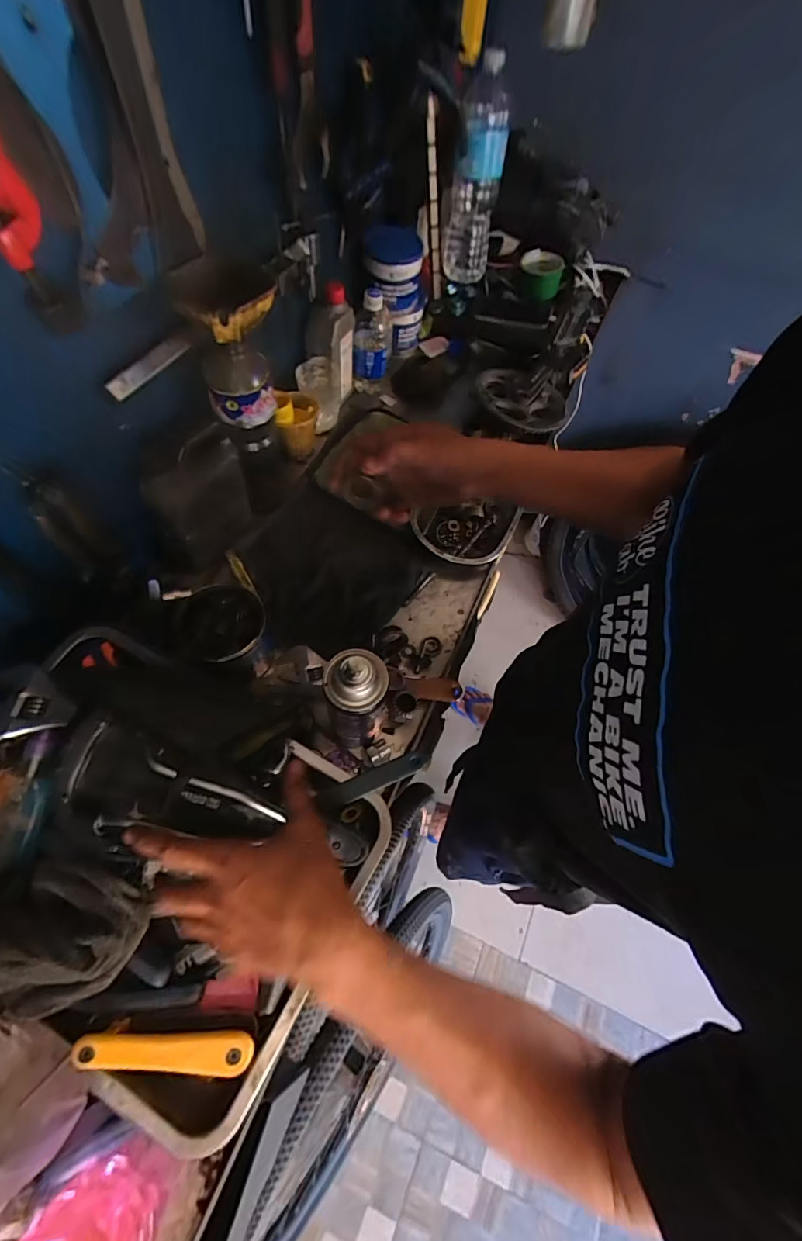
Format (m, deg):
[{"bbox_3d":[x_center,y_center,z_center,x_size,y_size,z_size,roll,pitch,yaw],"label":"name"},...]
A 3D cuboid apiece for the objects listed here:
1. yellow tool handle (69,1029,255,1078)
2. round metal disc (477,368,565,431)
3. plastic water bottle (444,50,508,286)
[{"bbox_3d":[-0.184,0.338,0.358,0.128,0.021,0.027,4,62,-3],"label":"yellow tool handle"},{"bbox_3d":[0.218,-0.398,0.825,0.162,0.021,0.156,2,63,-4],"label":"round metal disc"},{"bbox_3d":[0.141,-0.817,0.868,0.087,0.297,0.101,9,62,0],"label":"plastic water bottle"}]

